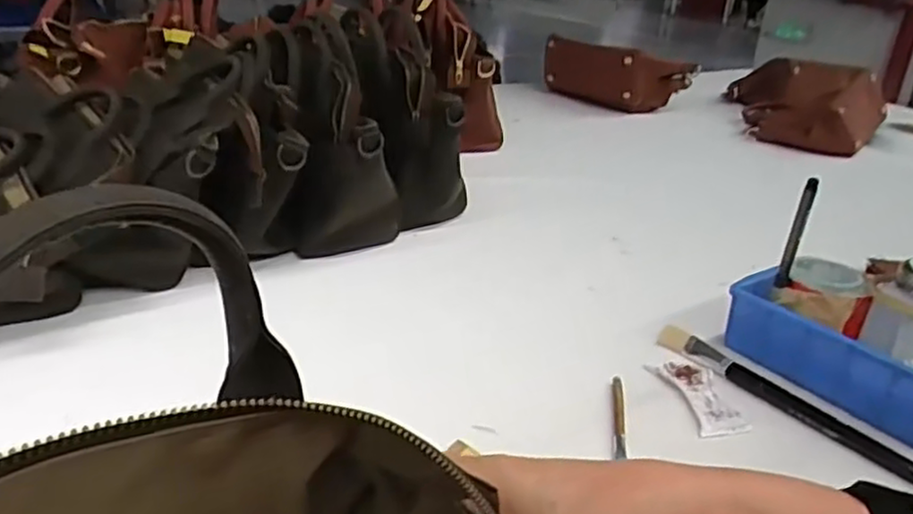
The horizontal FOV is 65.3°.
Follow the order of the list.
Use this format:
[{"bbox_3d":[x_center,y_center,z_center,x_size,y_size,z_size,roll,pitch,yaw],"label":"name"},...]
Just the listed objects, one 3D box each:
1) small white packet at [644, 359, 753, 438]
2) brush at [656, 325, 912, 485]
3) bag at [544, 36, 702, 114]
[{"bbox_3d":[0.203,0.114,0.596,0.046,0.004,0.094,-1,26,-12],"label":"small white packet"},{"bbox_3d":[0.285,0.126,0.571,0.022,0.017,0.299,-13,31,-33],"label":"brush"},{"bbox_3d":[0.345,-0.386,1.548,0.283,0.144,0.153,23,31,33],"label":"bag"}]

